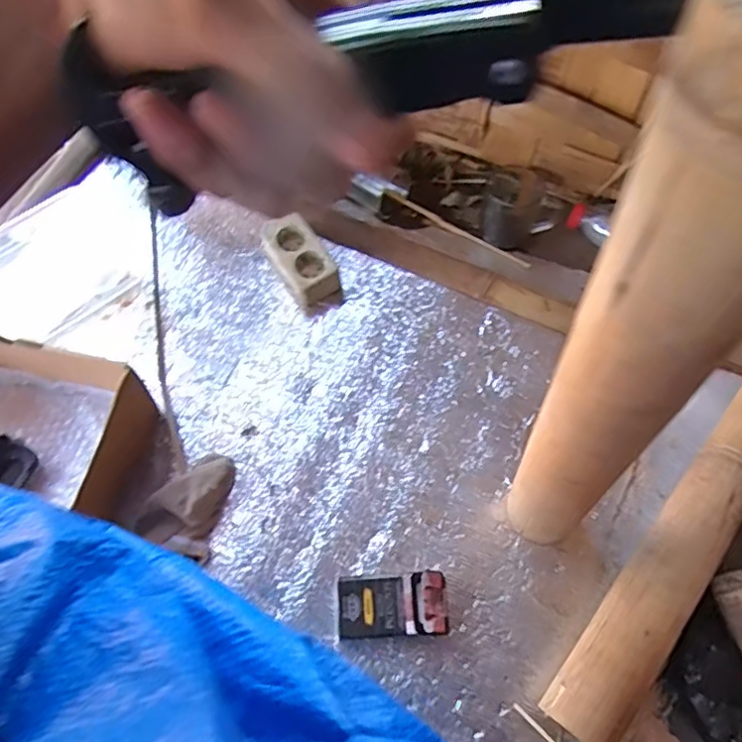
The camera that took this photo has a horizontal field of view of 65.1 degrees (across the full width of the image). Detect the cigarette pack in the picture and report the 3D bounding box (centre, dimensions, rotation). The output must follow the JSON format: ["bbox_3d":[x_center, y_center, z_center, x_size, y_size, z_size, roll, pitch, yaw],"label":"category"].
[{"bbox_3d":[0.021,0.221,0.547,0.100,0.023,0.053,-4,63,0],"label":"cigarette pack"}]

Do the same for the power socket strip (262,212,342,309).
[{"bbox_3d":[-0.091,-0.139,0.713,0.062,0.048,0.118,-30,65,-12],"label":"power socket strip"}]

